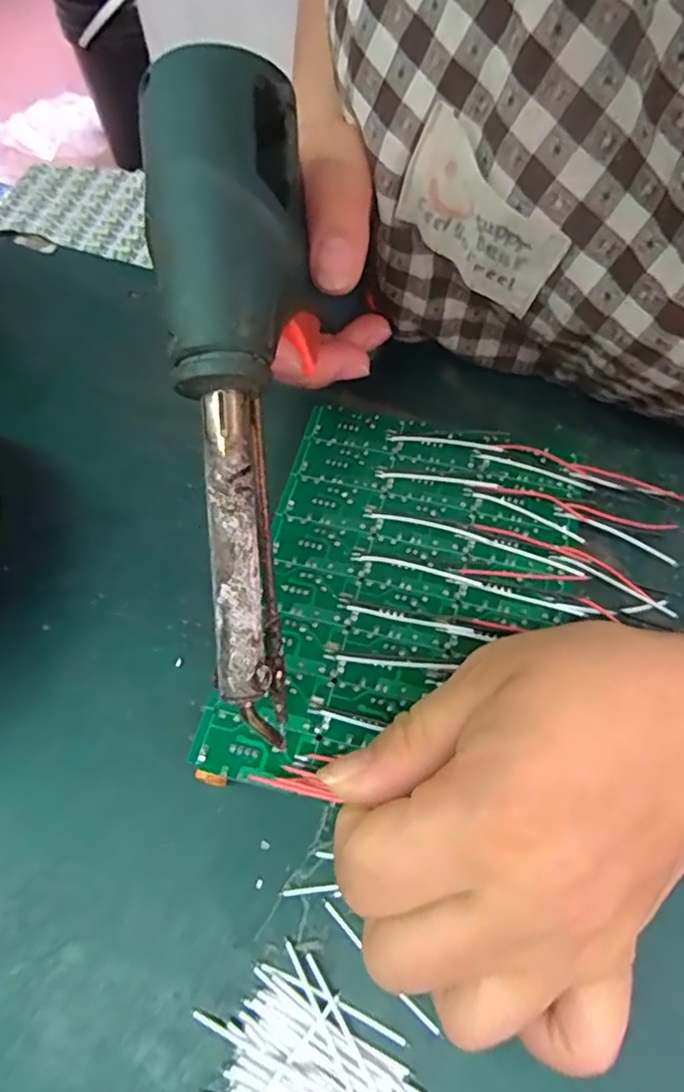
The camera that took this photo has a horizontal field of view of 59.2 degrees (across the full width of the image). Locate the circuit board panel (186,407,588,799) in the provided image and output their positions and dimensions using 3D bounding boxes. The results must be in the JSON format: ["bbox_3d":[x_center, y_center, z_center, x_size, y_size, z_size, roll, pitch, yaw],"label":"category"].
[{"bbox_3d":[0.024,0.016,0.216,0.110,0.004,0.149,13,62,8],"label":"circuit board panel"}]

